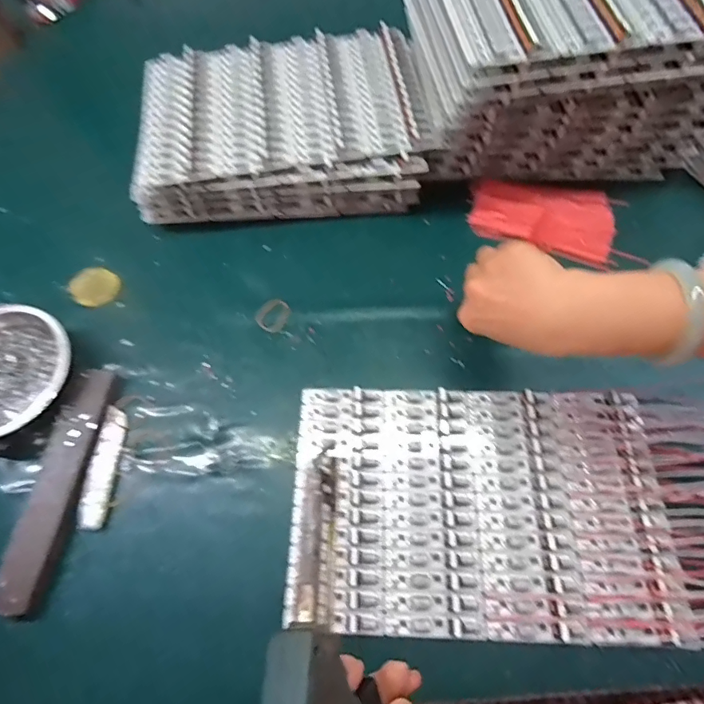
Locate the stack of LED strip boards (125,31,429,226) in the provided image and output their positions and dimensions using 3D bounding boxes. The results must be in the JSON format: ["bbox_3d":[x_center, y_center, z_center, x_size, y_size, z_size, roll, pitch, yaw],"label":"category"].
[{"bbox_3d":[-0.079,-0.253,0.525,0.289,0.081,0.200,-3,65,-1],"label":"stack of LED strip boards"}]

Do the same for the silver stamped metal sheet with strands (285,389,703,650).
[{"bbox_3d":[0.170,0.123,0.373,0.428,0.022,0.189,3,65,2],"label":"silver stamped metal sheet with strands"}]

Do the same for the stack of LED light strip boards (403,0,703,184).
[{"bbox_3d":[0.216,-0.299,0.485,0.294,0.167,0.196,-8,65,-3],"label":"stack of LED light strip boards"}]

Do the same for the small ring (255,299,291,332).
[{"bbox_3d":[-0.077,-0.037,0.464,0.030,0.005,0.034,36,71,16],"label":"small ring"}]

